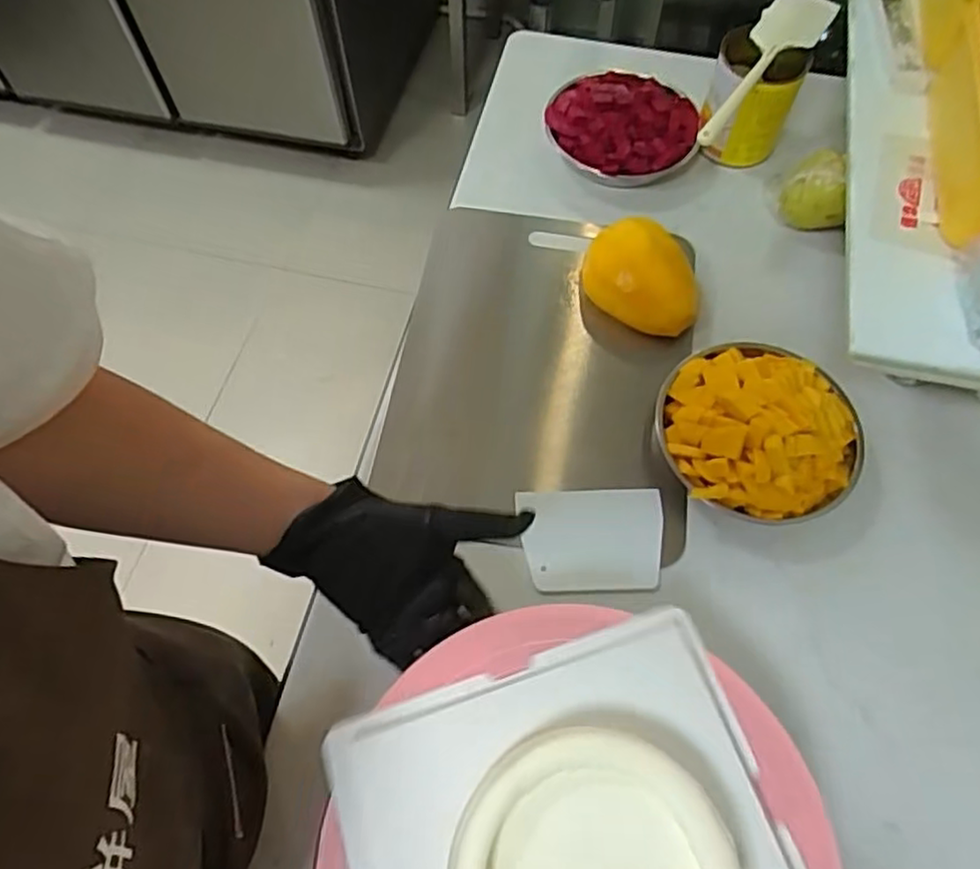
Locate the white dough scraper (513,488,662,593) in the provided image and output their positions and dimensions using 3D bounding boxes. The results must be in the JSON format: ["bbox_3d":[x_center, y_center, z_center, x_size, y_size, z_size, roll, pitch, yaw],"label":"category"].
[{"bbox_3d":[0.093,0.094,0.617,0.125,0.009,0.091,-2,69,-2],"label":"white dough scraper"}]

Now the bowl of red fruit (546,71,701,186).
[{"bbox_3d":[0.157,-0.370,0.823,0.178,0.051,0.154,10,64,5],"label":"bowl of red fruit"}]

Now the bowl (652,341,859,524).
[{"bbox_3d":[0.252,-0.009,0.633,0.179,0.068,0.171,0,63,0],"label":"bowl"}]

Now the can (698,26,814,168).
[{"bbox_3d":[0.298,-0.383,0.796,0.097,0.103,0.094,22,66,11],"label":"can"}]

